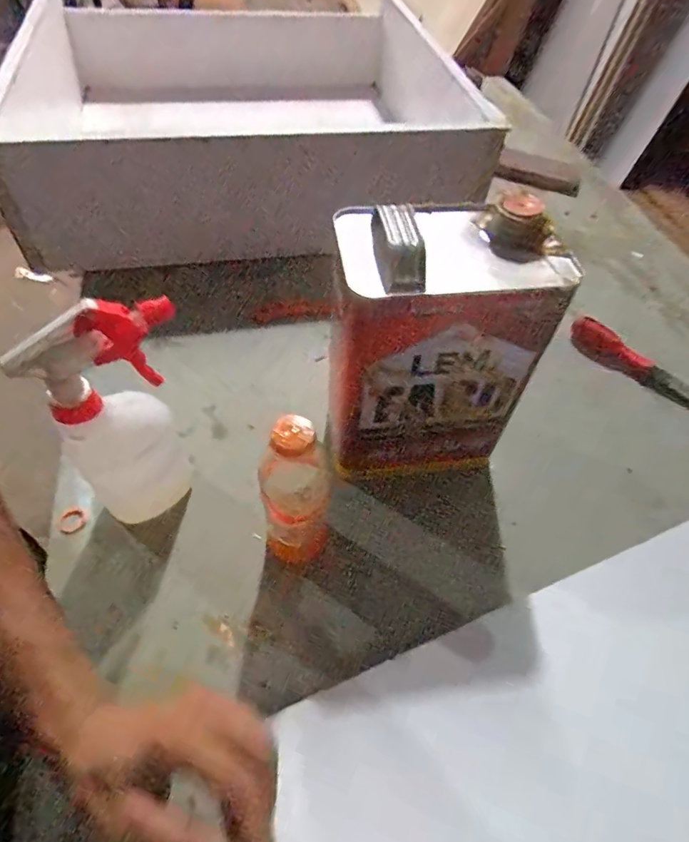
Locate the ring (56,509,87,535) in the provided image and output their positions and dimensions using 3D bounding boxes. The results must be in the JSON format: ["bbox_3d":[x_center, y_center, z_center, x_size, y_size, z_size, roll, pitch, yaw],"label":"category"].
[{"bbox_3d":[-0.260,0.096,0.479,0.025,0.004,0.025,2,54,-3],"label":"ring"}]

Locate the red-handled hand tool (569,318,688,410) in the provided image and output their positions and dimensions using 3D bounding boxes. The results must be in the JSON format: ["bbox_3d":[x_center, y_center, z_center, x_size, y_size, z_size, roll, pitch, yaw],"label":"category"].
[{"bbox_3d":[0.413,-0.037,0.613,0.300,0.042,0.022,40,61,22],"label":"red-handled hand tool"}]

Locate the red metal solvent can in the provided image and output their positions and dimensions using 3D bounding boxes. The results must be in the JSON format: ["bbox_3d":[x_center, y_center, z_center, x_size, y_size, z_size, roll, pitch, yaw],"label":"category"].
[{"bbox_3d":[0.073,-0.057,0.460,0.168,0.260,0.114,-5,55,-8],"label":"red metal solvent can"}]

